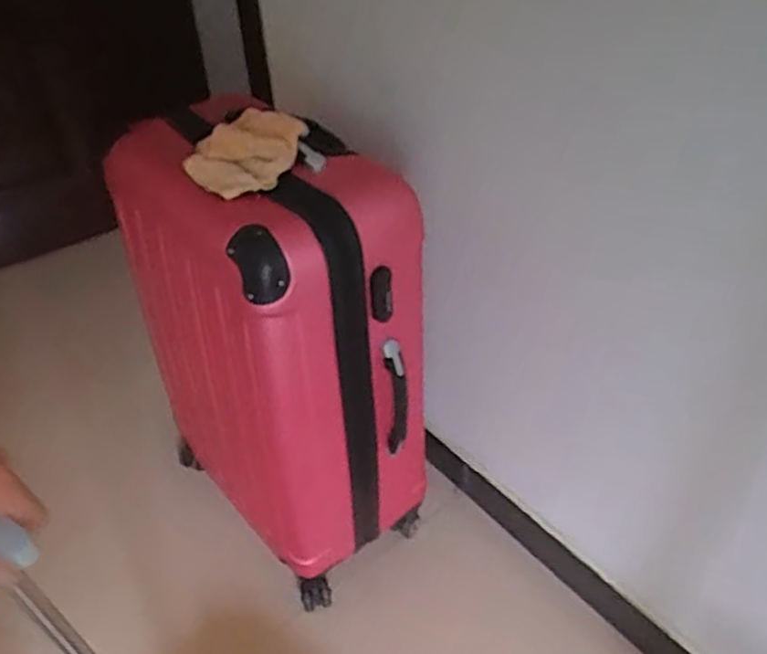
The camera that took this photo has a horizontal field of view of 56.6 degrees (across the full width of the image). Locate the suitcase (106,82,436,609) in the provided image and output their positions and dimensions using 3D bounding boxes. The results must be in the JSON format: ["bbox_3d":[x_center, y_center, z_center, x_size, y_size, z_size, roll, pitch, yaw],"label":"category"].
[{"bbox_3d":[-0.166,0.032,1.125,0.431,0.697,0.276,31,50,34],"label":"suitcase"}]

